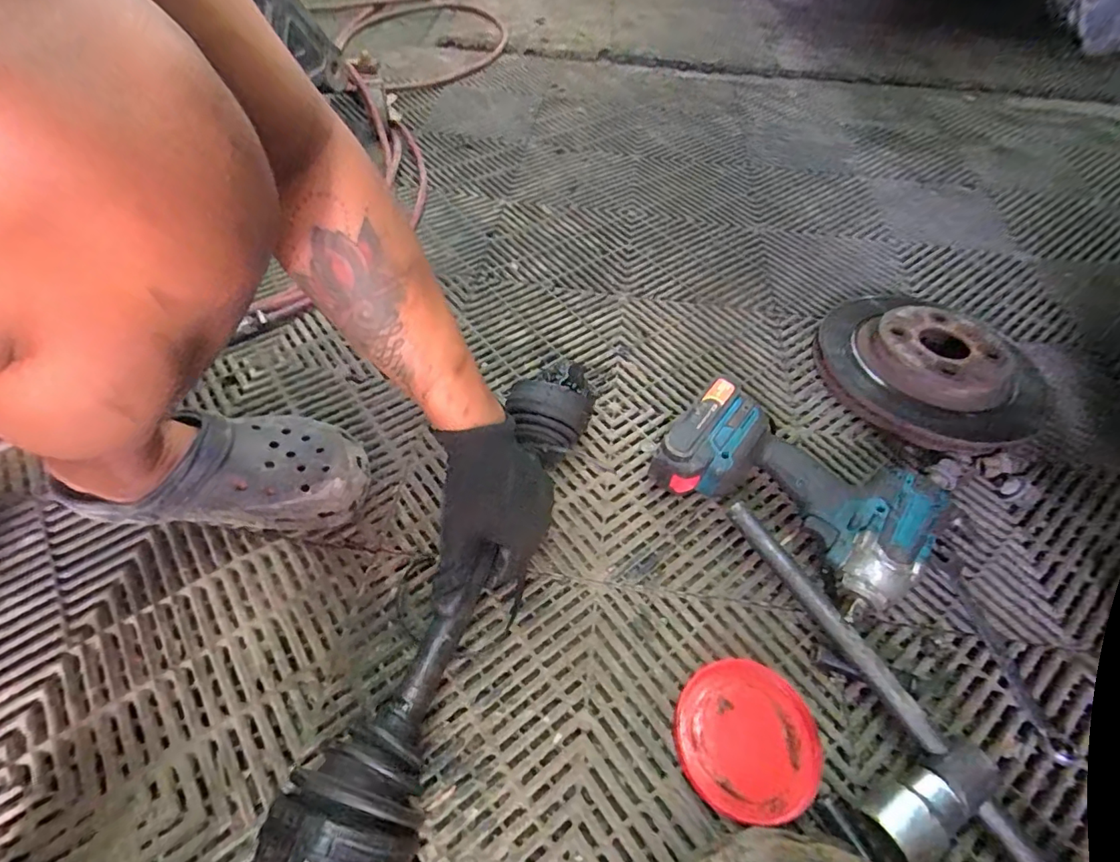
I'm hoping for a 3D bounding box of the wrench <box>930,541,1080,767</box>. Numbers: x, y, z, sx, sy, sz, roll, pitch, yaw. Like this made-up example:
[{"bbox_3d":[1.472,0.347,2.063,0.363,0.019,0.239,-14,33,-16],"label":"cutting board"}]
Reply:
[{"bbox_3d":[0.364,0.177,0.436,0.030,0.009,0.173,-6,56,-6],"label":"wrench"}]

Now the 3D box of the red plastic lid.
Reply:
[{"bbox_3d":[0.142,0.231,0.392,0.106,0.013,0.102,1,55,-1],"label":"red plastic lid"}]

